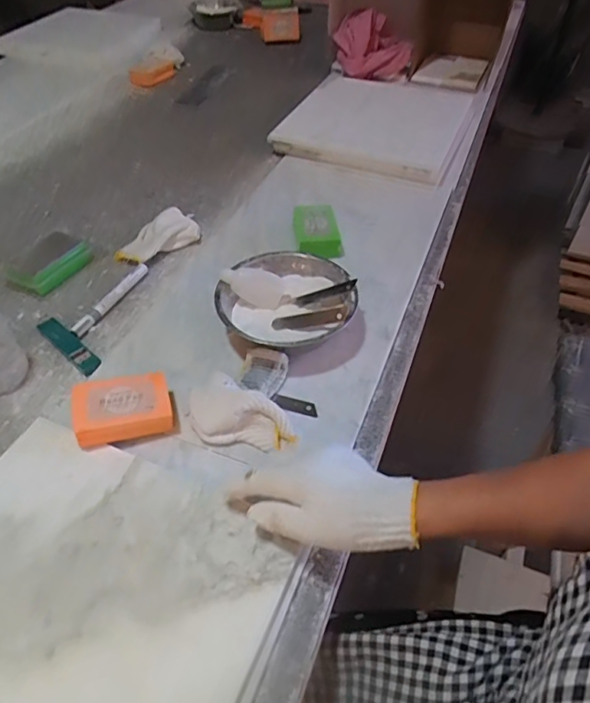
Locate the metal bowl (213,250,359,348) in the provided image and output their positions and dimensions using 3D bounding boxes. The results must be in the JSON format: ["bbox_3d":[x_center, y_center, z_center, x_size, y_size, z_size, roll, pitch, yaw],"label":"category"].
[{"bbox_3d":[-0.009,-0.052,0.626,0.156,0.056,0.158,-1,46,1],"label":"metal bowl"}]

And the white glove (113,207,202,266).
[{"bbox_3d":[-0.202,-0.167,0.761,0.068,0.030,0.126,34,56,30],"label":"white glove"}]

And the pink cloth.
[{"bbox_3d":[0.169,-0.656,1.125,0.102,0.104,0.167,-24,50,-20],"label":"pink cloth"}]

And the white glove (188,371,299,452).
[{"bbox_3d":[-0.057,0.068,0.526,0.121,0.033,0.066,25,52,24],"label":"white glove"}]

